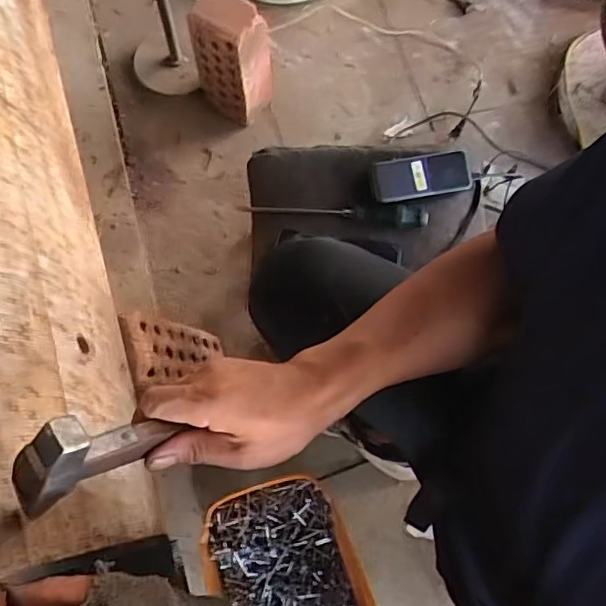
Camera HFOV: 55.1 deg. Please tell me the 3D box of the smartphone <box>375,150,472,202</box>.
[{"bbox_3d":[0.159,-0.169,0.769,0.125,0.010,0.053,-10,97,-4],"label":"smartphone"}]

